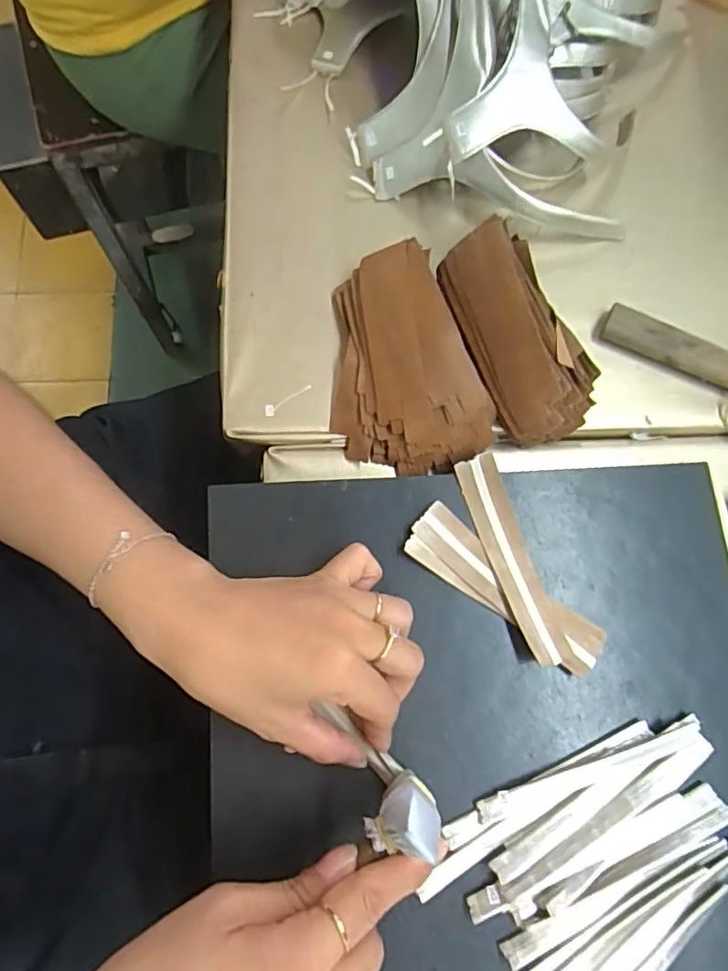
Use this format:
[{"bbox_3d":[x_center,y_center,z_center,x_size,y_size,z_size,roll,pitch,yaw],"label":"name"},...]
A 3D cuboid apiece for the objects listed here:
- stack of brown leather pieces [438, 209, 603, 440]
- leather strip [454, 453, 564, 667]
[{"bbox_3d":[0.097,-0.094,0.351,0.061,0.035,0.133,-25,91,-8],"label":"stack of brown leather pieces"},{"bbox_3d":[0.084,0.040,0.326,0.024,0.012,0.120,-18,77,-6],"label":"leather strip"}]

